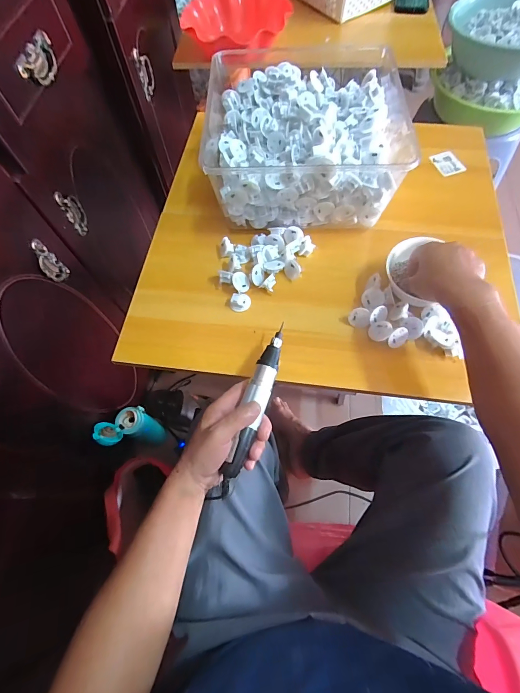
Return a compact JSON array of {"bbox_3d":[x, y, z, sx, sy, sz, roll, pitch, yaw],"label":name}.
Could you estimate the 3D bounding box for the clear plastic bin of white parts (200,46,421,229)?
[{"bbox_3d":[0.076,-0.341,0.578,0.310,0.119,0.262,1,66,2],"label":"clear plastic bin of white parts"}]

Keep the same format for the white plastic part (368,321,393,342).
[{"bbox_3d":[0.180,-0.023,0.505,0.032,0.009,0.032,-8,75,32],"label":"white plastic part"}]

